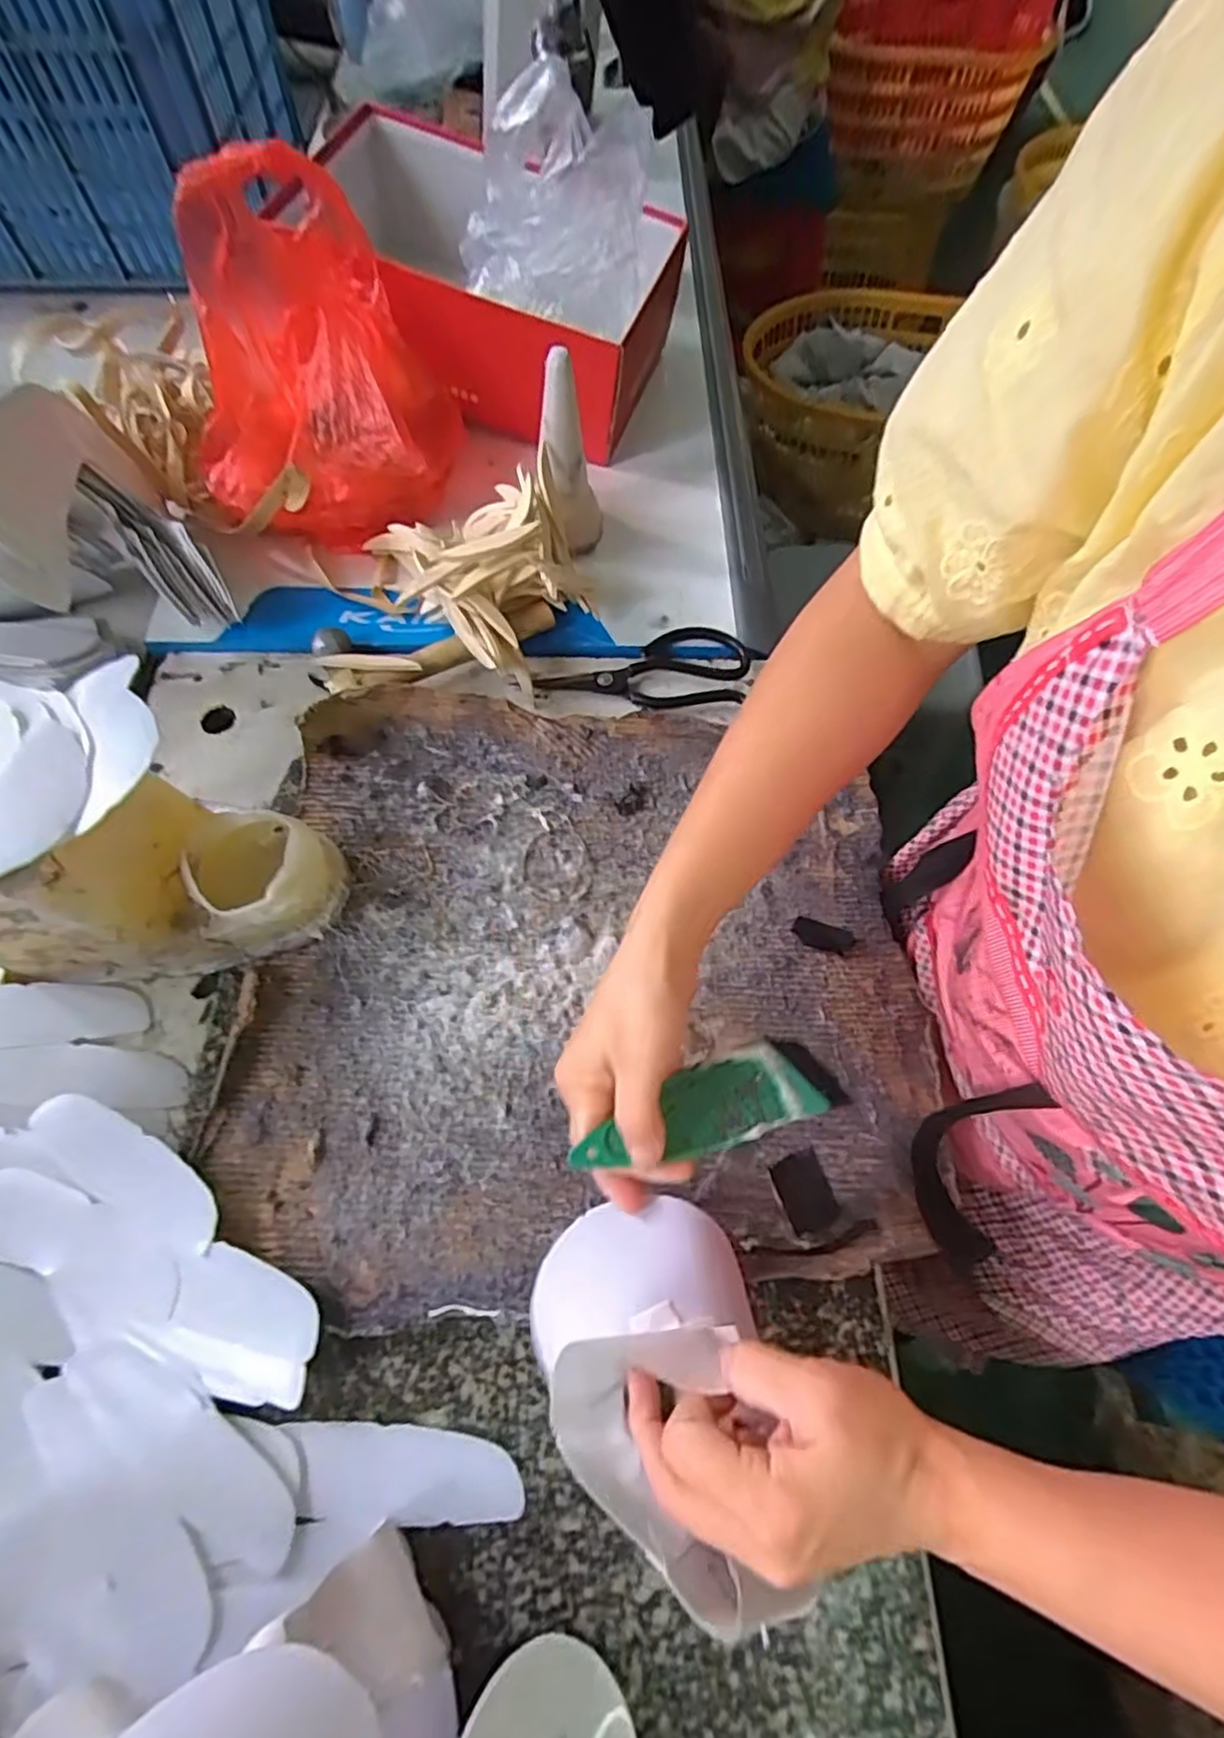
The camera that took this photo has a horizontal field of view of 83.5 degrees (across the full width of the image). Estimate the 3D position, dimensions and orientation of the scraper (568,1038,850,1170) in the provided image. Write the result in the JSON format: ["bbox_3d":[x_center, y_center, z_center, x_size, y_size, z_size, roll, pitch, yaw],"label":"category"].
[{"bbox_3d":[0.045,0.110,0.317,0.133,0.007,0.037,-12,65,-18],"label":"scraper"}]

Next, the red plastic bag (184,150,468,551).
[{"bbox_3d":[-0.231,-0.386,0.532,0.205,0.198,0.187,-12,66,-8],"label":"red plastic bag"}]

